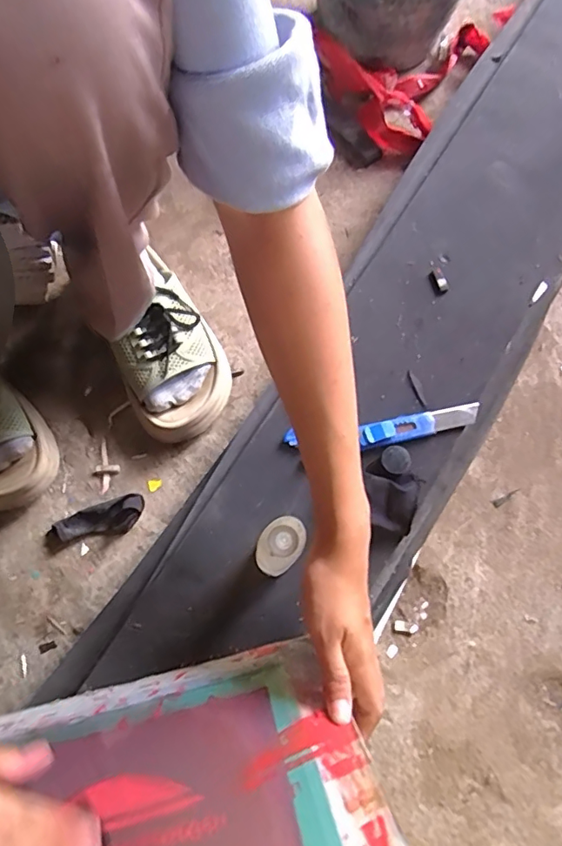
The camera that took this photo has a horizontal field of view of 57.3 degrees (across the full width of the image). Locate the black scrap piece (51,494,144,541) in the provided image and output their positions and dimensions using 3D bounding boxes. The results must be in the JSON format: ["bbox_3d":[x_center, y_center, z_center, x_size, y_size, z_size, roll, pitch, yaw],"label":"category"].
[{"bbox_3d":[-0.169,0.091,0.480,0.081,0.023,0.032,-16,74,-7],"label":"black scrap piece"}]

